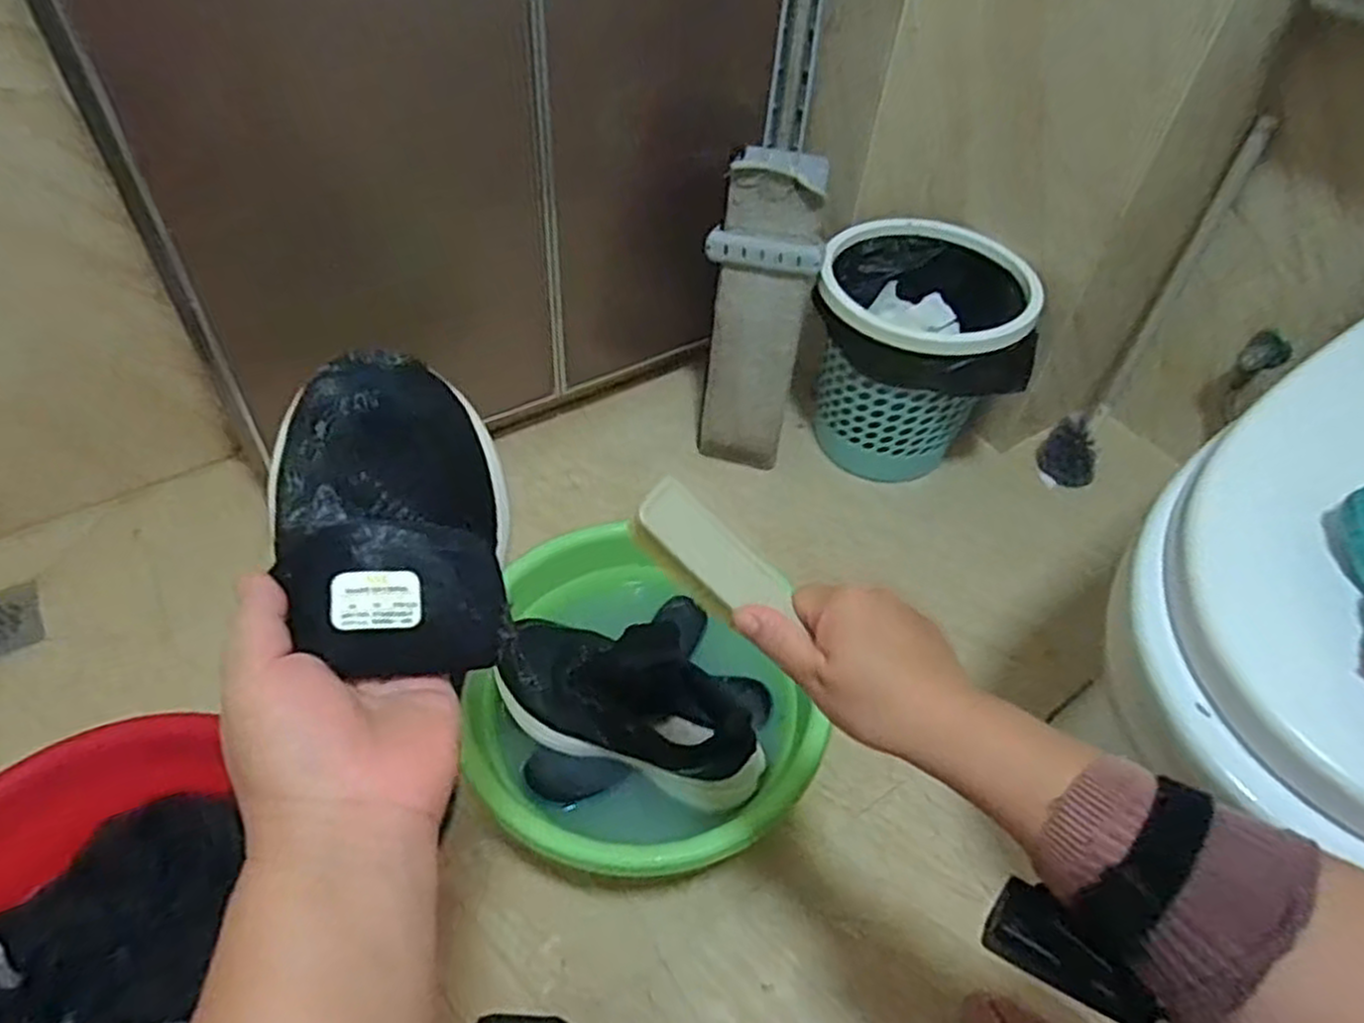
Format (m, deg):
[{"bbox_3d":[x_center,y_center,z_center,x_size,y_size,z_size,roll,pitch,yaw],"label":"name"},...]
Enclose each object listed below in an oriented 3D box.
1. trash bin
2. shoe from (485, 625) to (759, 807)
[{"bbox_3d":[0.309,-0.211,1.093,0.269,0.281,0.232,10,48,4],"label":"trash bin"},{"bbox_3d":[-0.051,0.184,0.773,0.285,0.089,0.117,17,49,11],"label":"shoe"}]

